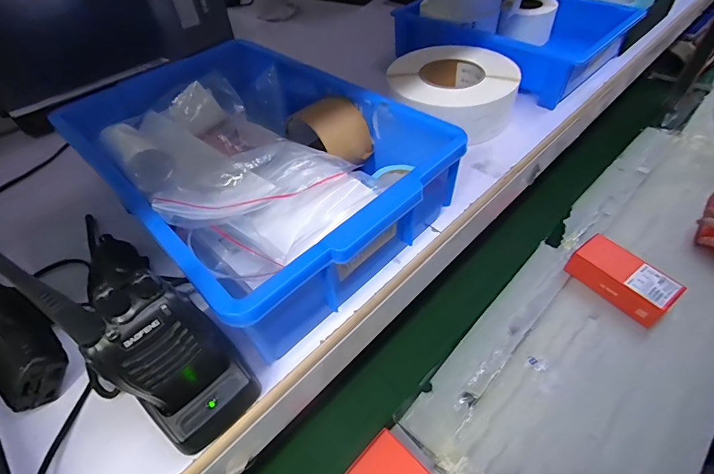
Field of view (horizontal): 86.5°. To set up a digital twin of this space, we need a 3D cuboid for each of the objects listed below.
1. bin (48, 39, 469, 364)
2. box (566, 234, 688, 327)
[{"bbox_3d":[-0.109,-0.079,0.386,0.354,0.093,0.234,35,61,30],"label":"bin"},{"bbox_3d":[0.556,0.084,0.790,0.103,0.059,0.191,-31,54,-19],"label":"box"}]

